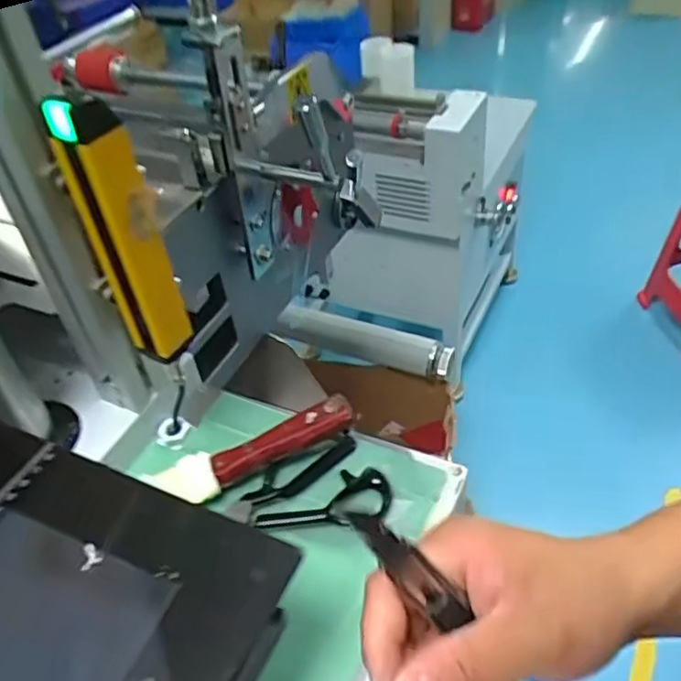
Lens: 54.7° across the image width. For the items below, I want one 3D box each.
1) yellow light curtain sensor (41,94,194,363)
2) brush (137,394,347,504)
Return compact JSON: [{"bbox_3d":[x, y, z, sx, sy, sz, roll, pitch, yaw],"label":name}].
[{"bbox_3d":[-0.134,-0.064,0.413,0.031,0.182,0.031,24,51,29],"label":"yellow light curtain sensor"},{"bbox_3d":[-0.066,0.082,0.500,0.170,0.025,0.034,-19,44,-13],"label":"brush"}]

